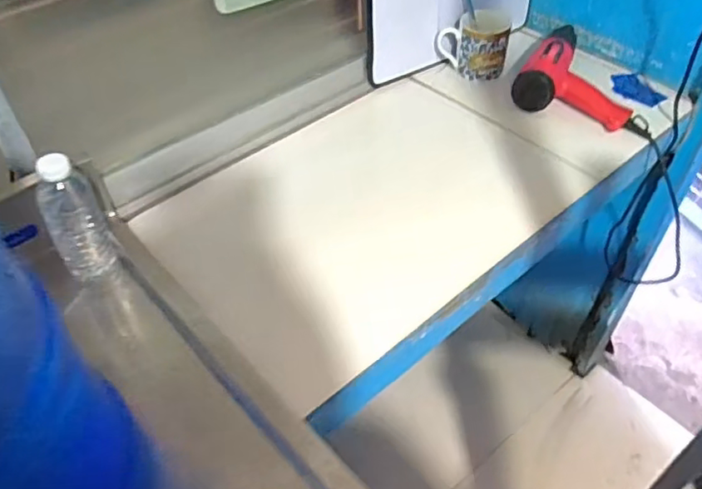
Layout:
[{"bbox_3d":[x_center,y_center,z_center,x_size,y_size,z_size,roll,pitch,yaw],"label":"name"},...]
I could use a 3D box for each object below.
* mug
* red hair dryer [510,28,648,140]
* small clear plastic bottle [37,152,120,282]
[{"bbox_3d":[0.223,-0.366,1.060,0.120,0.092,0.085,7,47,8],"label":"mug"},{"bbox_3d":[0.406,-0.283,0.983,0.217,0.072,0.166,20,50,19],"label":"red hair dryer"},{"bbox_3d":[-0.319,-0.029,0.667,0.059,0.173,0.058,-26,51,-21],"label":"small clear plastic bottle"}]

